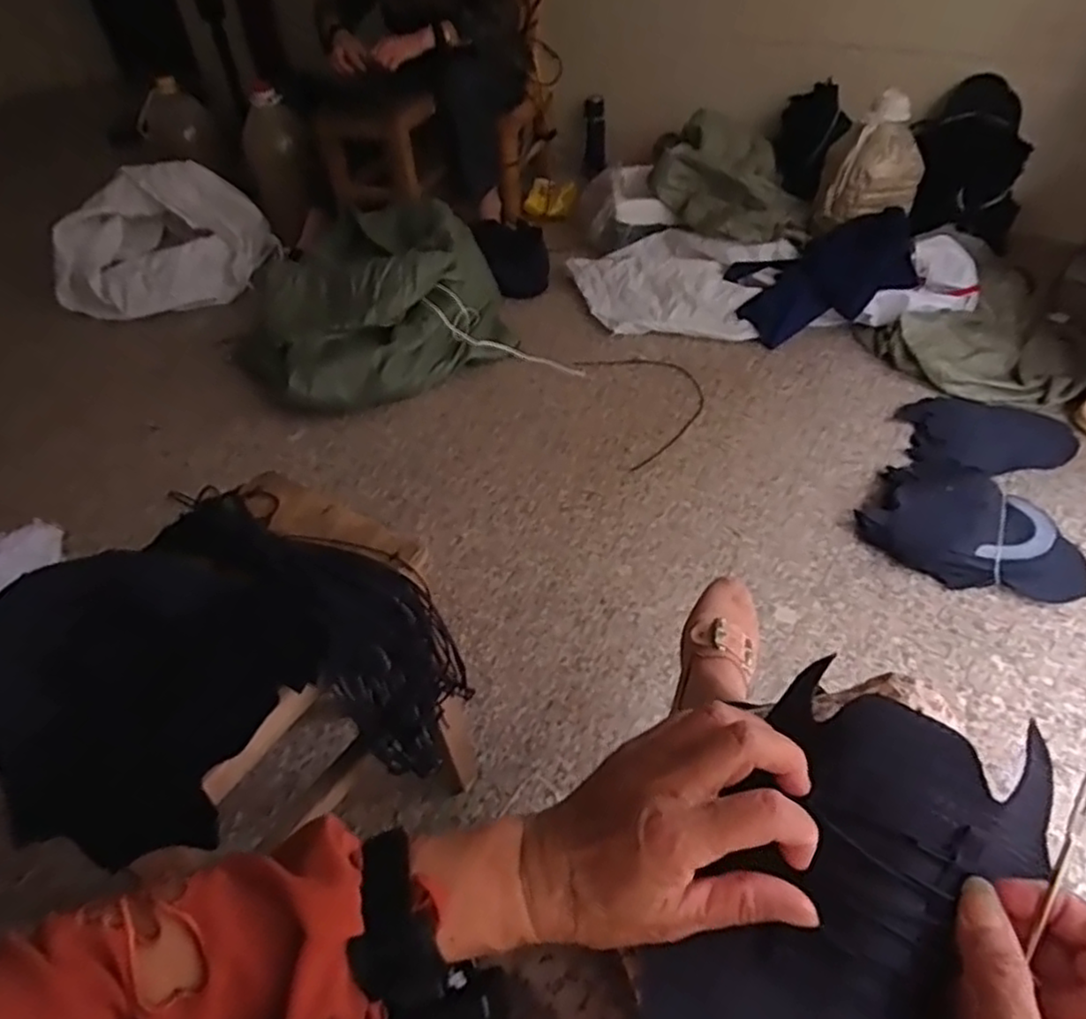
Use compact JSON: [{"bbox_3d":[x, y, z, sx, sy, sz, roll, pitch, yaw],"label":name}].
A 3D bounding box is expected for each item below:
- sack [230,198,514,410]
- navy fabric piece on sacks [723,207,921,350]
[{"bbox_3d":[-0.323,-0.399,1.401,0.523,0.294,0.270,-28,49,-21],"label":"sack"},{"bbox_3d":[0.601,-0.498,1.517,0.368,0.077,0.217,-21,73,14],"label":"navy fabric piece on sacks"}]

